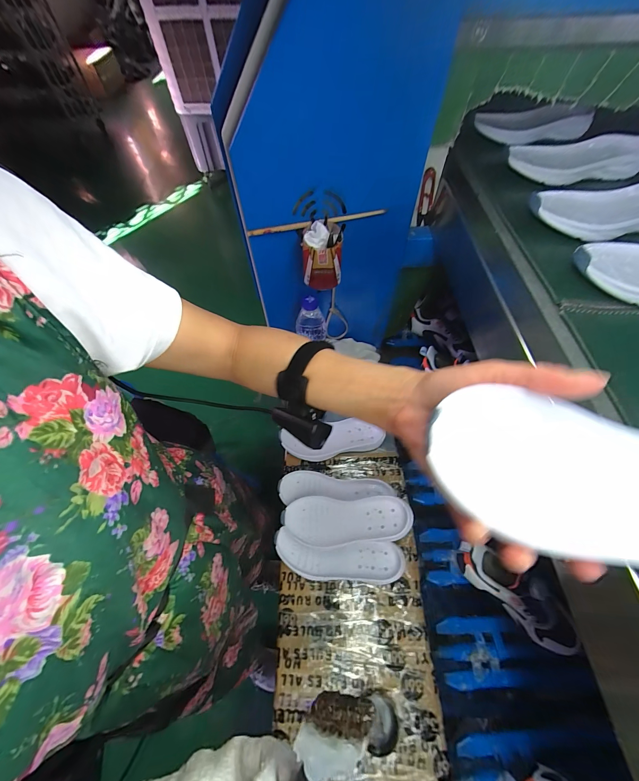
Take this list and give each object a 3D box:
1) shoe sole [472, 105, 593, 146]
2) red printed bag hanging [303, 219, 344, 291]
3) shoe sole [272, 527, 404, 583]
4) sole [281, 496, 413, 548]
[{"bbox_3d":[0.375,-0.478,0.543,0.195,0.058,0.062,10,59,7],"label":"shoe sole"},{"bbox_3d":[0.004,-0.229,0.510,0.064,0.091,0.063,-2,58,-1],"label":"red printed bag hanging"},{"bbox_3d":[0.032,0.292,0.524,0.220,0.022,0.068,6,59,4],"label":"shoe sole"},{"bbox_3d":[0.046,0.232,0.535,0.218,0.050,0.079,0,58,1],"label":"sole"}]

